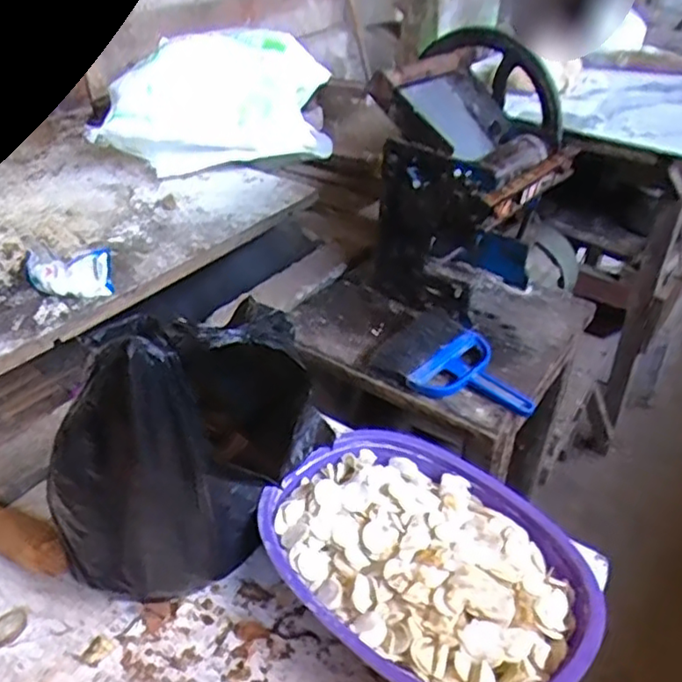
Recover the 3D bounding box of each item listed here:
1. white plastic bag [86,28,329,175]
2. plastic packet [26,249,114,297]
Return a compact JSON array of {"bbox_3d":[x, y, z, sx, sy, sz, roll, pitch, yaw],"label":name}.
[{"bbox_3d":[-0.256,-0.543,1.440,0.448,0.203,0.431,-5,37,-4],"label":"white plastic bag"},{"bbox_3d":[-0.400,-0.096,0.971,0.127,0.066,0.050,-1,37,2],"label":"plastic packet"}]

